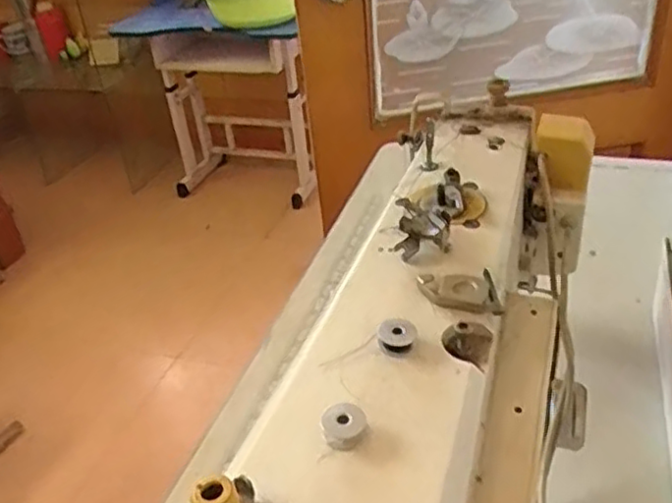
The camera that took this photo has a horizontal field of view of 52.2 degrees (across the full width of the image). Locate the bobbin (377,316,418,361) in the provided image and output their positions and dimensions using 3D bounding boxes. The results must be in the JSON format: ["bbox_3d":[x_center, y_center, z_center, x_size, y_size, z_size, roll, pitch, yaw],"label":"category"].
[{"bbox_3d":[0.032,0.044,0.359,0.019,0.010,0.018,2,35,11],"label":"bobbin"}]

